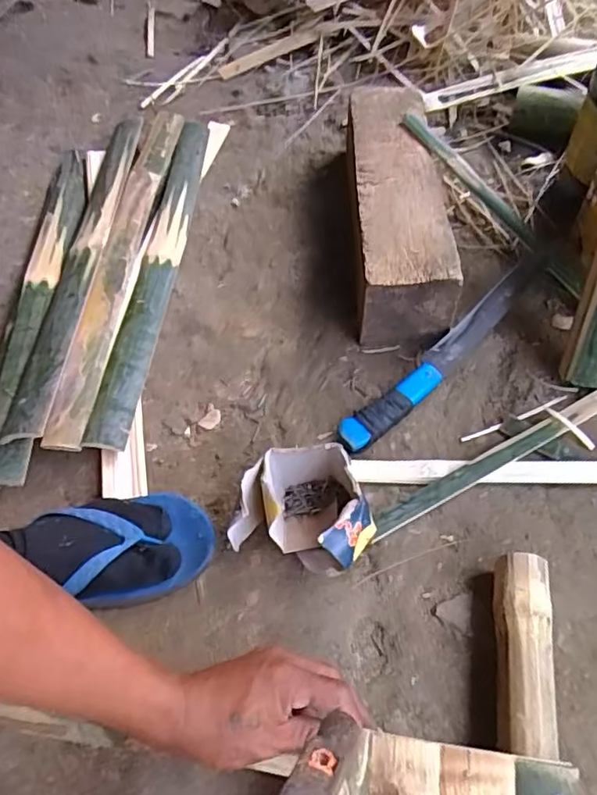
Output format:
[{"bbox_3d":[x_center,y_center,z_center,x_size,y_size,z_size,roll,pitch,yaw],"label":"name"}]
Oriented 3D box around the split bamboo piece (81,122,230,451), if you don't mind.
[{"bbox_3d":[-0.176,-0.209,0.799,0.053,0.044,0.637,2,57,5],"label":"split bamboo piece"}]

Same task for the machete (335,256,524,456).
[{"bbox_3d":[0.173,-0.052,0.680,0.344,0.035,0.043,-40,63,-21],"label":"machete"}]

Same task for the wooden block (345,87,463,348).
[{"bbox_3d":[0.126,-0.266,0.793,0.112,0.109,0.440,-1,57,3],"label":"wooden block"}]

